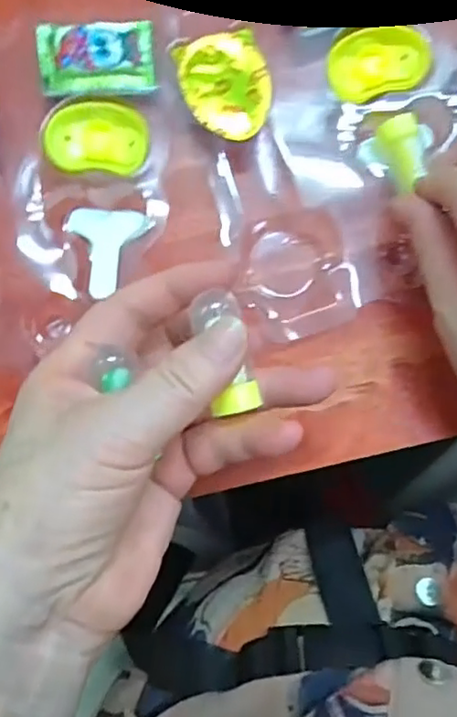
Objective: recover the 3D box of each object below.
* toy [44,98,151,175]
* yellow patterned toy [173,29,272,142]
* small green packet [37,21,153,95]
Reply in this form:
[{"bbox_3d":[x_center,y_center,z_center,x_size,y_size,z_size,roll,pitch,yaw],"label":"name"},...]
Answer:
[{"bbox_3d":[-0.060,-0.103,0.285,0.045,0.009,0.032,0,86,0],"label":"toy"},{"bbox_3d":[0.000,-0.126,0.284,0.038,0.011,0.050,-20,86,-1],"label":"yellow patterned toy"},{"bbox_3d":[-0.062,-0.140,0.288,0.052,0.006,0.032,-1,86,0],"label":"small green packet"}]

